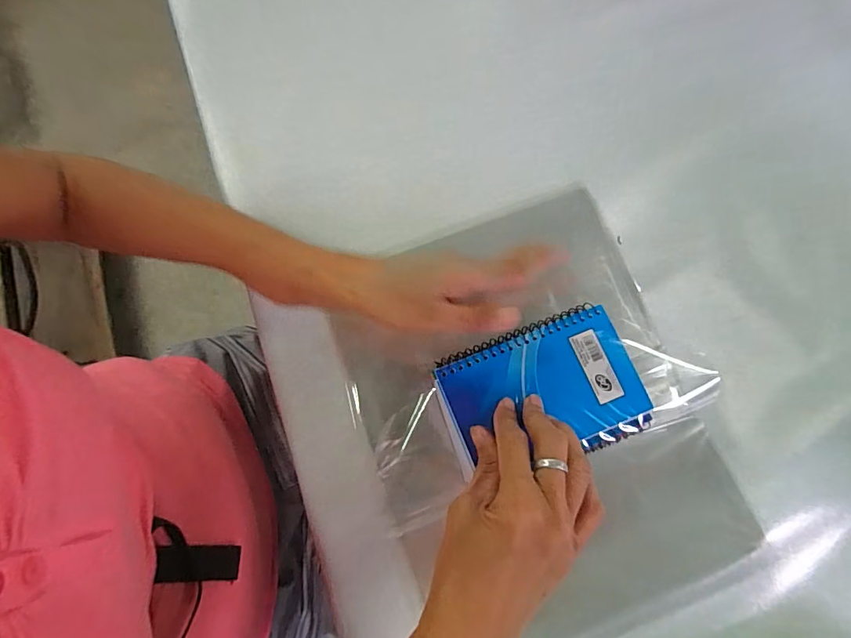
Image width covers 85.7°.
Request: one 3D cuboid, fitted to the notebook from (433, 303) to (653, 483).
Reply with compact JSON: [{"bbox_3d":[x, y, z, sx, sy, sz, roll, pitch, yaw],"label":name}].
[{"bbox_3d":[0.080,0.052,0.318,0.135,0.008,0.093,-18,77,-6],"label":"notebook"}]

